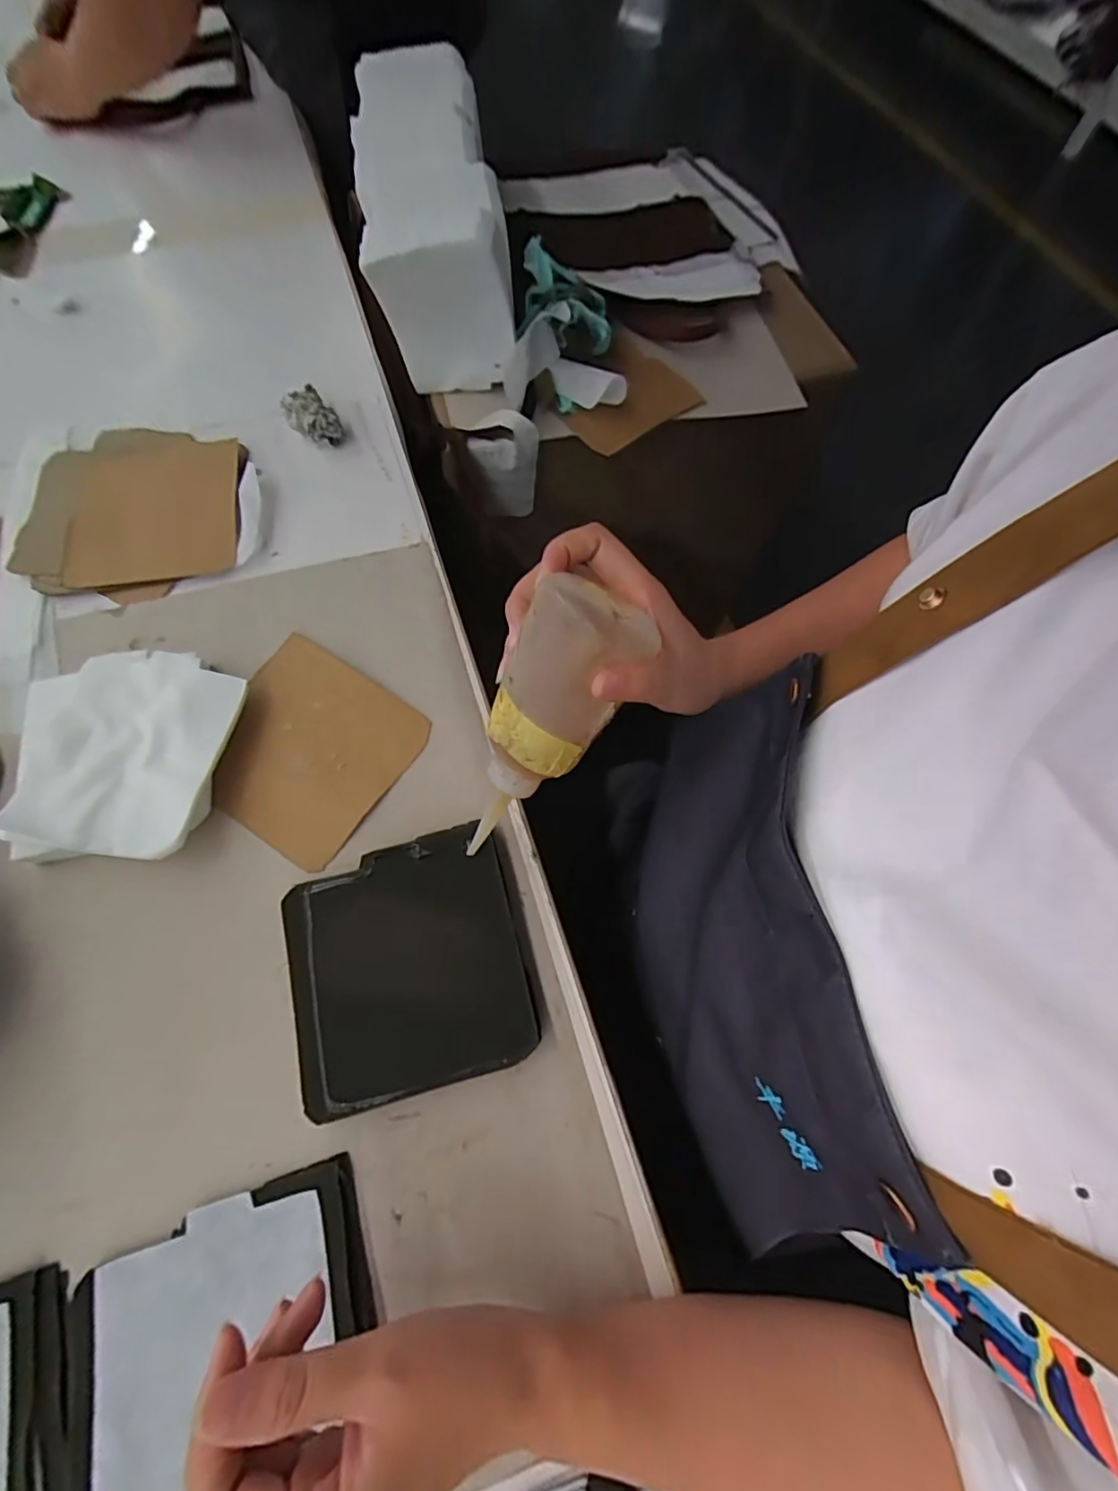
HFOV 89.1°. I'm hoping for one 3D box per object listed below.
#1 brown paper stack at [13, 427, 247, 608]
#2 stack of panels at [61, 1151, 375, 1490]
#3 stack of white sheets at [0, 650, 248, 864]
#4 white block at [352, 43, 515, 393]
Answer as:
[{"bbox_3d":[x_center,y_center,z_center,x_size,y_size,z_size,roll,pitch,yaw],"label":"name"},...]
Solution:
[{"bbox_3d":[-0.336,-0.191,0.457,0.158,0.017,0.161,-1,67,-3],"label":"brown paper stack"},{"bbox_3d":[-0.161,0.298,0.263,0.146,0.012,0.139,-16,69,-9],"label":"stack of panels"},{"bbox_3d":[-0.282,0.005,0.371,0.127,0.027,0.136,1,67,-2],"label":"stack of white sheets"},{"bbox_3d":[-0.121,-0.506,0.545,0.115,0.126,0.317,-7,68,-5],"label":"white block"}]

